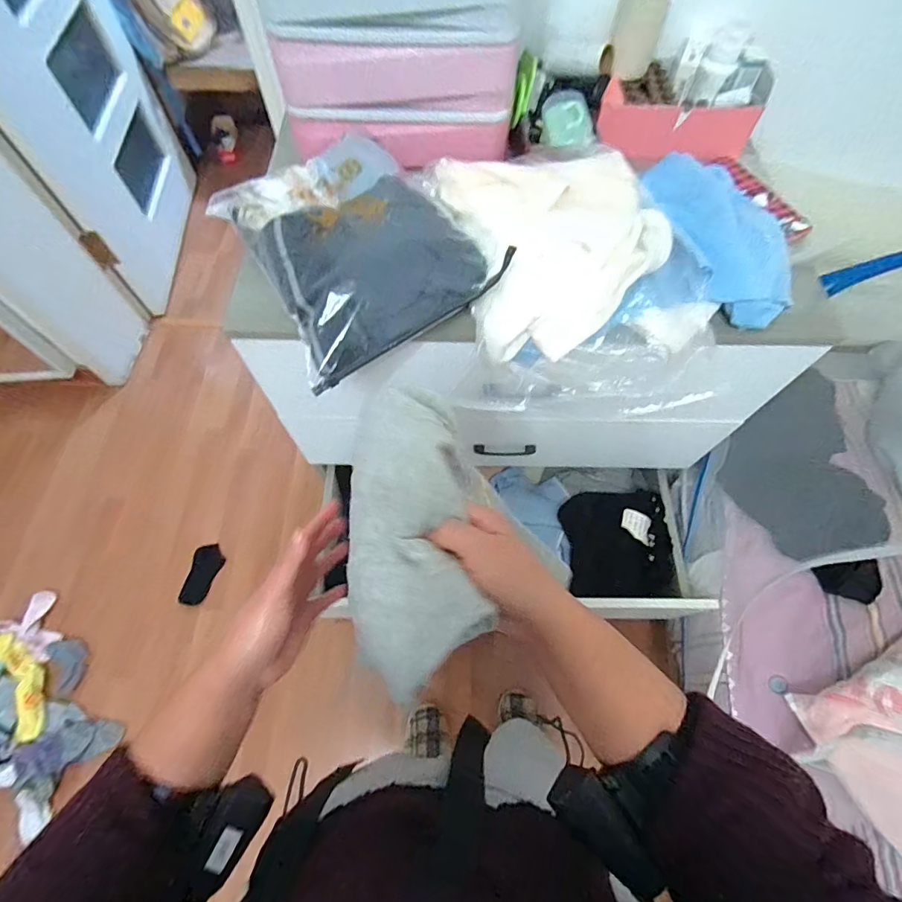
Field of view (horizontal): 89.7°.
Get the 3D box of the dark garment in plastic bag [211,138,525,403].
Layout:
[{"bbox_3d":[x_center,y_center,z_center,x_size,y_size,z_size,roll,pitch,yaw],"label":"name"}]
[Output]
[{"bbox_3d":[-0.114,-0.259,0.550,0.254,0.078,0.297,-29,67,-14],"label":"dark garment in plastic bag"}]

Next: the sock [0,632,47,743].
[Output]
[{"bbox_3d":[-1.088,0.578,1.142,0.100,0.049,0.299,-41,71,-18],"label":"sock"}]

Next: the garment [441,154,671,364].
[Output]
[{"bbox_3d":[0.131,-0.259,0.569,0.244,0.085,0.270,-14,65,-7],"label":"garment"}]

